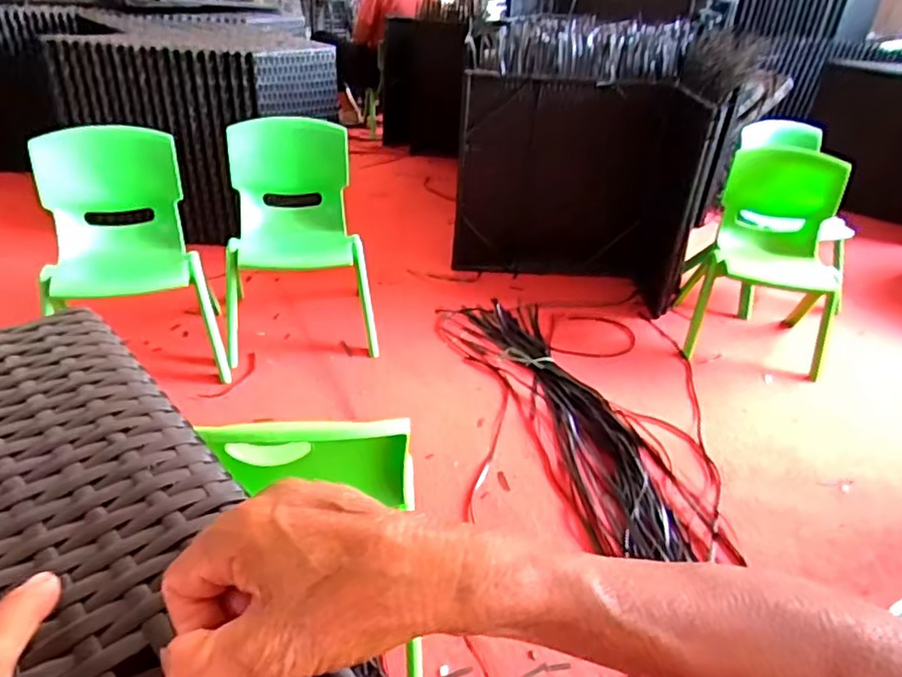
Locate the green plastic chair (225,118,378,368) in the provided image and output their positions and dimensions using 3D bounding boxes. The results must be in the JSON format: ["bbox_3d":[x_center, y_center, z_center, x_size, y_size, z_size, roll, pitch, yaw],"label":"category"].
[{"bbox_3d":[-0.367,-0.240,1.567,0.352,0.481,0.320,0,33,-8],"label":"green plastic chair"}]

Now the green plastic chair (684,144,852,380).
[{"bbox_3d":[0.831,-0.231,1.625,0.331,0.493,0.387,16,34,17],"label":"green plastic chair"}]

